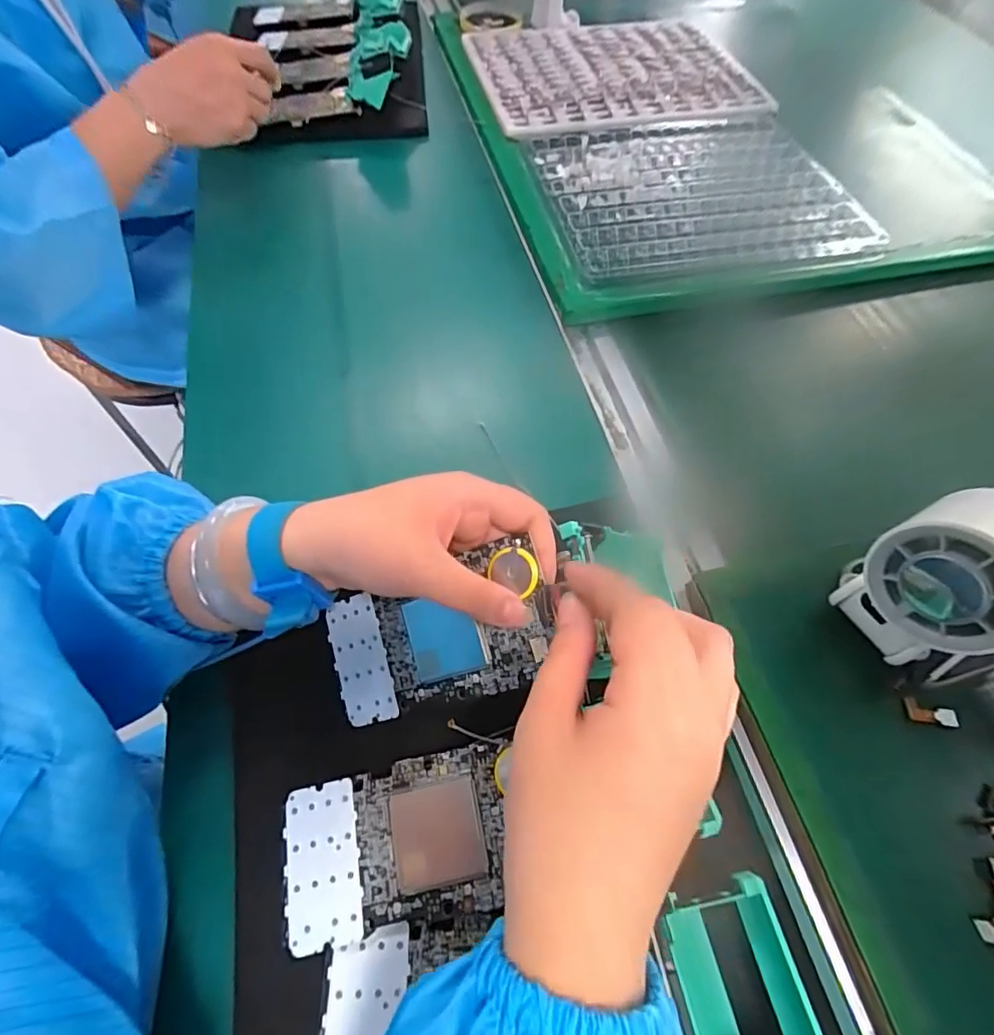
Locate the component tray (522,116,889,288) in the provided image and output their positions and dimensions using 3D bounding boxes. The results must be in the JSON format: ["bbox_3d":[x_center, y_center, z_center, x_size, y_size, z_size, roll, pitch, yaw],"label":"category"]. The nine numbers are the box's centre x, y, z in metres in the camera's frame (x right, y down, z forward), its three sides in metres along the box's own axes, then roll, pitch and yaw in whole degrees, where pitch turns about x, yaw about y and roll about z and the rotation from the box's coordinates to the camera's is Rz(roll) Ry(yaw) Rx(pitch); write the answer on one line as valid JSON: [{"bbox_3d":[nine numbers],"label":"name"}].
[{"bbox_3d":[0.188,-0.312,0.520,0.280,0.025,0.237,-10,61,-7],"label":"component tray"}]

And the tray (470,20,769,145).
[{"bbox_3d":[0.130,-0.546,0.656,0.309,0.026,0.315,-12,66,-9],"label":"tray"}]

